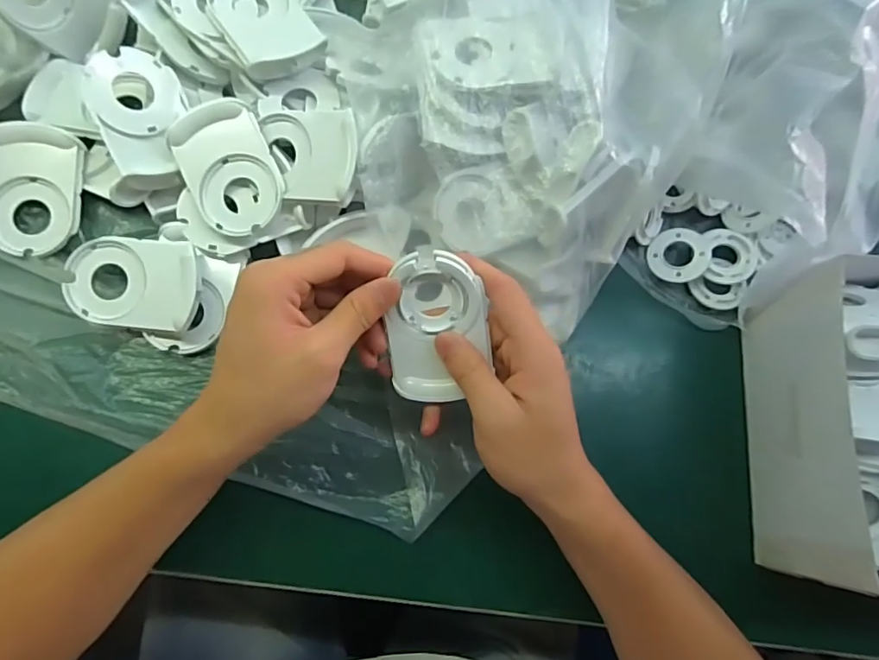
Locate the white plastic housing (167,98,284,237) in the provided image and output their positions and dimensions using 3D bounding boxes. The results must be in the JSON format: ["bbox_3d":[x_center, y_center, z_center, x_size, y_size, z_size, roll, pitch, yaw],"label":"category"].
[{"bbox_3d":[-0.134,-0.103,0.340,0.056,0.014,0.082,-24,80,-14],"label":"white plastic housing"}]

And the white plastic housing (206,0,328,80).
[{"bbox_3d":[-0.121,-0.210,0.358,0.058,0.023,0.086,-32,82,-15],"label":"white plastic housing"}]

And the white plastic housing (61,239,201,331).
[{"bbox_3d":[-0.194,-0.030,0.338,0.082,0.022,0.055,7,82,-6],"label":"white plastic housing"}]

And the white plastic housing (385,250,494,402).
[{"bbox_3d":[-0.001,0.000,0.292,0.053,0.010,0.085,1,111,6],"label":"white plastic housing"}]

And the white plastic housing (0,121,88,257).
[{"bbox_3d":[-0.264,-0.090,0.343,0.058,0.015,0.081,6,82,-6],"label":"white plastic housing"}]

